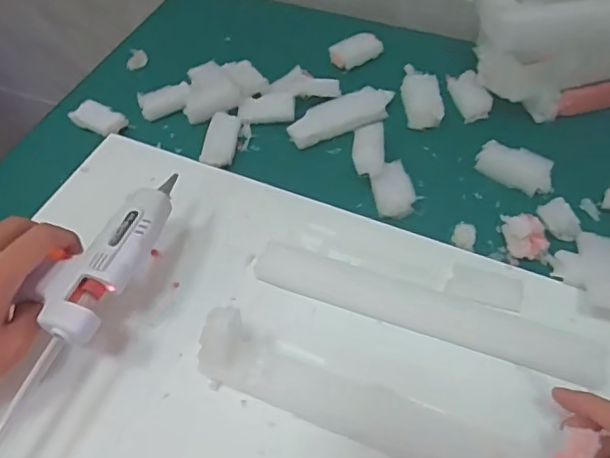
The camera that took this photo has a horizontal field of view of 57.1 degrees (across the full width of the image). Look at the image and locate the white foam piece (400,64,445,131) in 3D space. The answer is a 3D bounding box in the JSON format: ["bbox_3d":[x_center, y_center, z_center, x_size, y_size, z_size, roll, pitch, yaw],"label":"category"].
[{"bbox_3d":[0.113,-0.127,0.541,0.035,0.023,0.062,-7,54,0],"label":"white foam piece"}]

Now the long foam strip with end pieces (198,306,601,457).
[{"bbox_3d":[0.049,0.110,0.341,0.241,0.058,0.045,13,57,14],"label":"long foam strip with end pieces"}]

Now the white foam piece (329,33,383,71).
[{"bbox_3d":[0.055,-0.189,0.596,0.058,0.015,0.028,-29,57,-15],"label":"white foam piece"}]

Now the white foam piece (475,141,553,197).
[{"bbox_3d":[0.182,-0.053,0.484,0.065,0.017,0.029,30,63,24],"label":"white foam piece"}]

